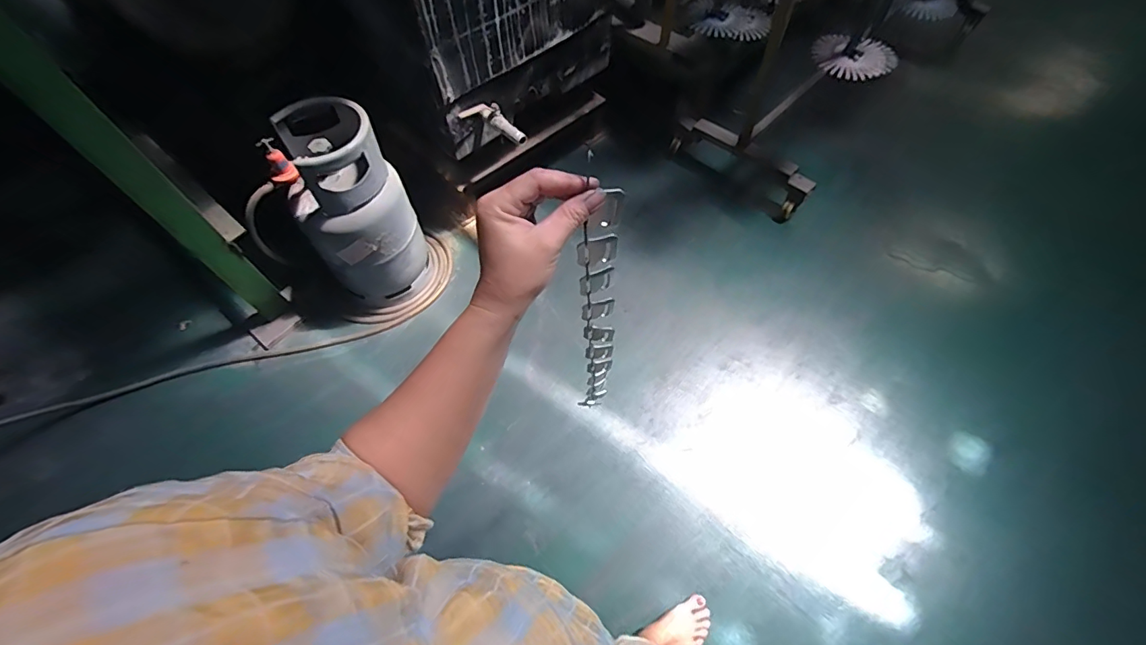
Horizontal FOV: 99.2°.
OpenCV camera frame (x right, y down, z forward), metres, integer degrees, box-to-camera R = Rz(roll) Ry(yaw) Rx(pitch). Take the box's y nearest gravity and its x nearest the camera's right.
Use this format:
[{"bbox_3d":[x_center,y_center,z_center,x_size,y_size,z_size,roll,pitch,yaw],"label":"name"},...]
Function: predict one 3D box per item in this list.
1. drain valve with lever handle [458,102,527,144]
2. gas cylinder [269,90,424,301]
[{"bbox_3d":[-0.227,-0.592,1.442,0.191,0.051,0.075,27,60,-17],"label":"drain valve with lever handle"},{"bbox_3d":[-0.626,-0.327,1.423,0.295,0.520,0.283,-32,62,-14],"label":"gas cylinder"}]

